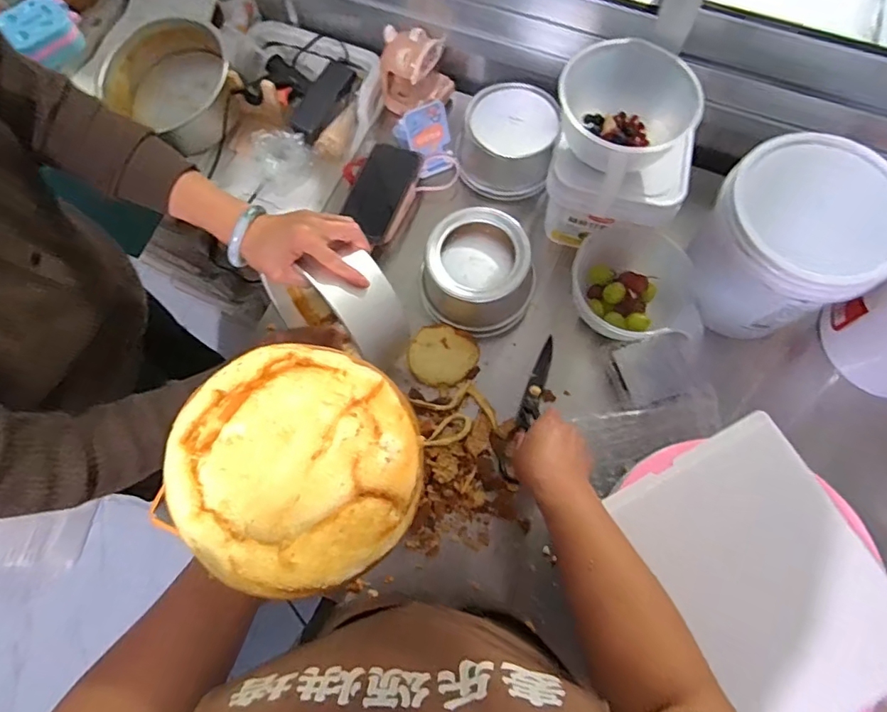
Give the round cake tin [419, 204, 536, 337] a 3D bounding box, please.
[{"bbox_3d":[0.048,-0.110,0.723,0.145,0.087,0.143,0,71,1],"label":"round cake tin"}]

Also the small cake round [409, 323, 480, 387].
[{"bbox_3d":[-0.001,0.000,0.731,0.089,0.019,0.079,22,72,8],"label":"small cake round"}]

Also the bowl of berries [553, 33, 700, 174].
[{"bbox_3d":[0.220,-0.285,0.640,0.145,0.082,0.139,0,71,1],"label":"bowl of berries"}]

